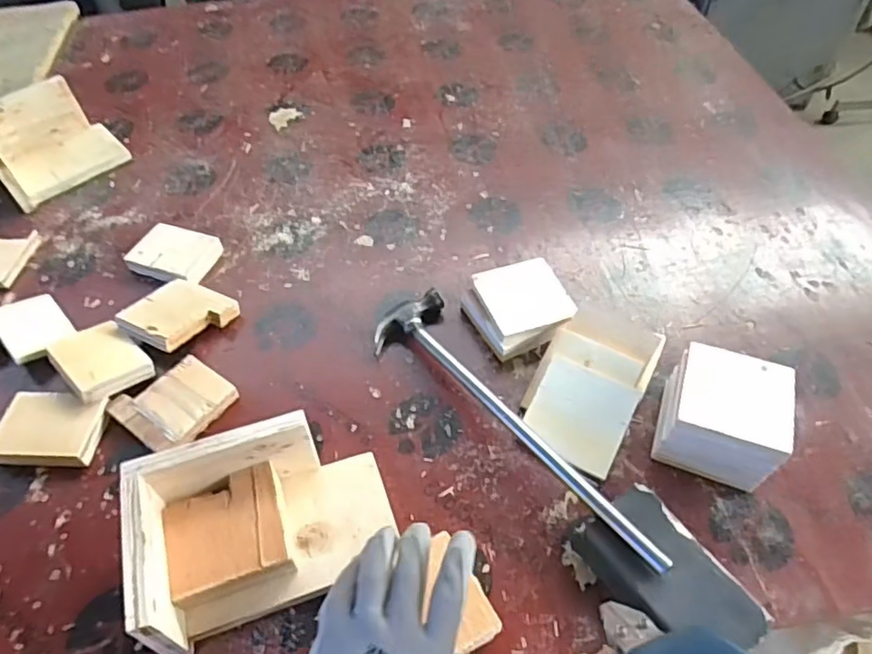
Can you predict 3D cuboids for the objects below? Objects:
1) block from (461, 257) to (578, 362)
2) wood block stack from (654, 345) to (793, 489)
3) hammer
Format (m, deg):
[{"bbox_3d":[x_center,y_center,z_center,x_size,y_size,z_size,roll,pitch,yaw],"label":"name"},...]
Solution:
[{"bbox_3d":[0.090,-0.022,0.664,0.103,0.038,0.102,-16,54,-11],"label":"block"},{"bbox_3d":[0.260,0.082,0.556,0.096,0.081,0.093,17,55,13],"label":"wood block stack"},{"bbox_3d":[0.072,0.083,0.570,0.087,0.052,0.353,-33,59,-22],"label":"hammer"}]

